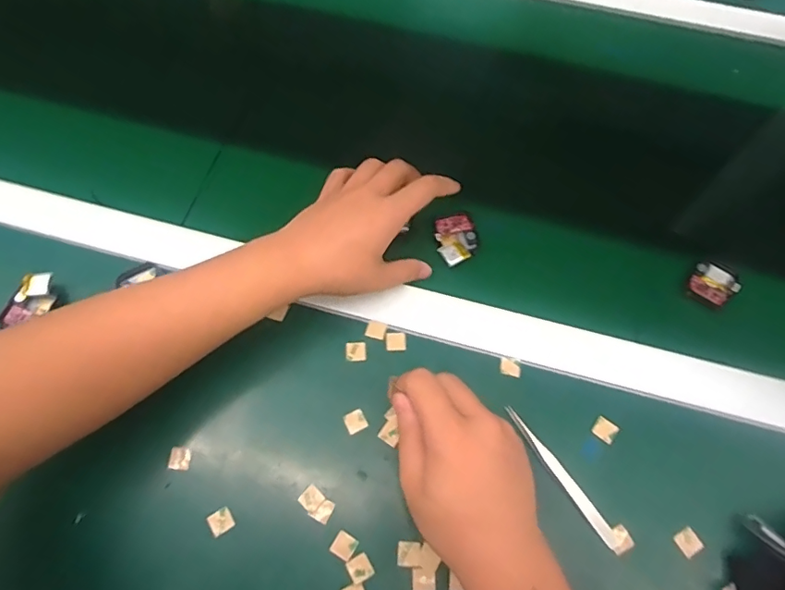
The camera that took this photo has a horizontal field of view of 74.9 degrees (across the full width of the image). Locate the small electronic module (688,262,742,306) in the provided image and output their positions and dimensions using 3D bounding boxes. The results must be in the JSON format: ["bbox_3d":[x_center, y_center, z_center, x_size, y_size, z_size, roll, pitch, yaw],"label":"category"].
[{"bbox_3d":[0.279,-0.012,0.445,0.035,0.011,0.043,33,70,14],"label":"small electronic module"}]

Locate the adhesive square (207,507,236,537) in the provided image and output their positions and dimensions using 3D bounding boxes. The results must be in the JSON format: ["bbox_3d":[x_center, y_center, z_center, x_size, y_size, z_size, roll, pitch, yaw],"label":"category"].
[{"bbox_3d":[-0.123,0.162,0.367,0.016,0.004,0.015,-32,70,-13],"label":"adhesive square"}]

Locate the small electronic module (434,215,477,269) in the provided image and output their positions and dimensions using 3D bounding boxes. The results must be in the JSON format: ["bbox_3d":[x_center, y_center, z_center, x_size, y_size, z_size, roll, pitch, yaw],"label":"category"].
[{"bbox_3d":[0.057,-0.051,0.454,0.036,0.012,0.054,-4,66,-2],"label":"small electronic module"}]

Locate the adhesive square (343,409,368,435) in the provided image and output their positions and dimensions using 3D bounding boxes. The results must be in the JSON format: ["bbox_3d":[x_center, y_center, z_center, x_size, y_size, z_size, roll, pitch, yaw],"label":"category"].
[{"bbox_3d":[-0.028,0.097,0.393,0.015,0.004,0.015,-23,69,-12],"label":"adhesive square"}]

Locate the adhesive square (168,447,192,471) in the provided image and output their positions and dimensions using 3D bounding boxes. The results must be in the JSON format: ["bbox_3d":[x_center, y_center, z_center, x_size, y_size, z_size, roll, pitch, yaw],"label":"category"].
[{"bbox_3d":[-0.159,0.122,0.383,0.016,0.004,0.016,6,66,2],"label":"adhesive square"}]

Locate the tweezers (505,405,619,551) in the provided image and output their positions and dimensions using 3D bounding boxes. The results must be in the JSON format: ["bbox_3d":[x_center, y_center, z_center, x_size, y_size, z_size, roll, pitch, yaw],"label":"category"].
[{"bbox_3d":[0.124,0.133,0.380,0.010,0.007,0.118,-34,70,-14],"label":"tweezers"}]

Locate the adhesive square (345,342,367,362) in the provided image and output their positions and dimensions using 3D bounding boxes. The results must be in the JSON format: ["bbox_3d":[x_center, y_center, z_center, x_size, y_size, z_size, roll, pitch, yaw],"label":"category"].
[{"bbox_3d":[-0.029,0.045,0.415,0.017,0.004,0.015,-4,66,-2],"label":"adhesive square"}]

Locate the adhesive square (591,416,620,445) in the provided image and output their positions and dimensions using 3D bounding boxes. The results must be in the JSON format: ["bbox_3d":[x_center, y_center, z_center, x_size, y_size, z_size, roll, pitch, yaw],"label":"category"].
[{"bbox_3d":[0.165,0.104,0.396,0.017,0.004,0.017,38,71,15],"label":"adhesive square"}]

